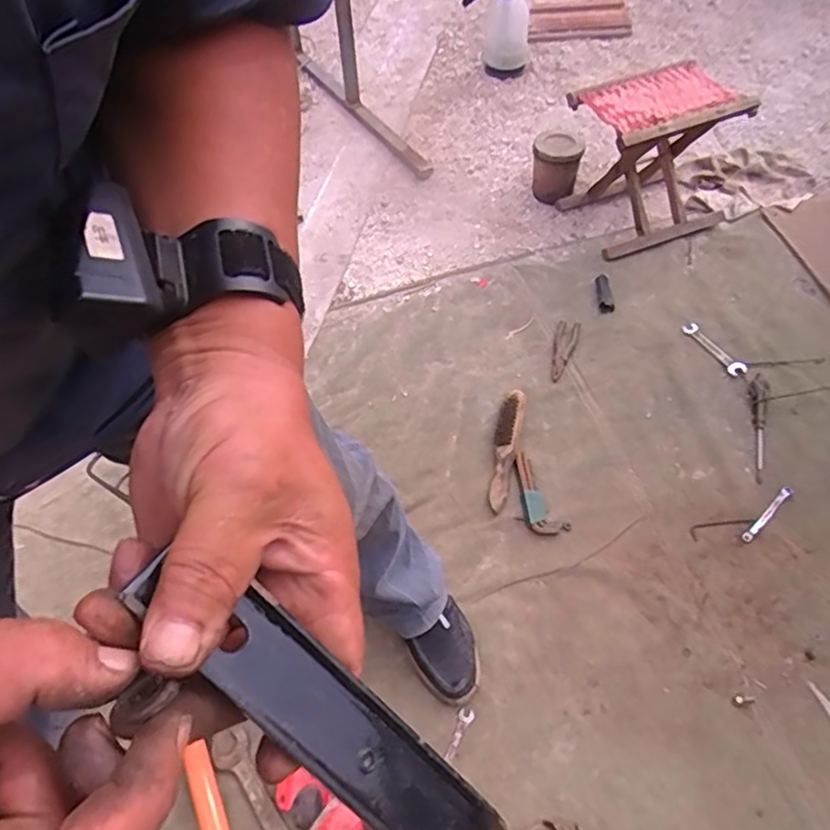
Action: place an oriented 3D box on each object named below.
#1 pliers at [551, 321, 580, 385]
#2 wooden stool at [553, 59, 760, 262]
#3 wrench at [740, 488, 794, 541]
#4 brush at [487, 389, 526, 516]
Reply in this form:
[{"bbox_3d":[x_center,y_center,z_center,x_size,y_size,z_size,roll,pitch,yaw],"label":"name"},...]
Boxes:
[{"bbox_3d":[0.314,-0.136,1.348,0.046,0.014,0.166,13,57,12],"label":"pliers"},{"bbox_3d":[0.572,-0.620,1.540,0.343,0.310,0.325,-14,55,-7],"label":"wooden stool"},{"bbox_3d":[0.596,0.169,1.081,0.128,0.012,0.018,-43,64,-11],"label":"wrench"},{"bbox_3d":[0.171,0.062,1.198,0.046,0.035,0.252,9,56,9],"label":"brush"}]

